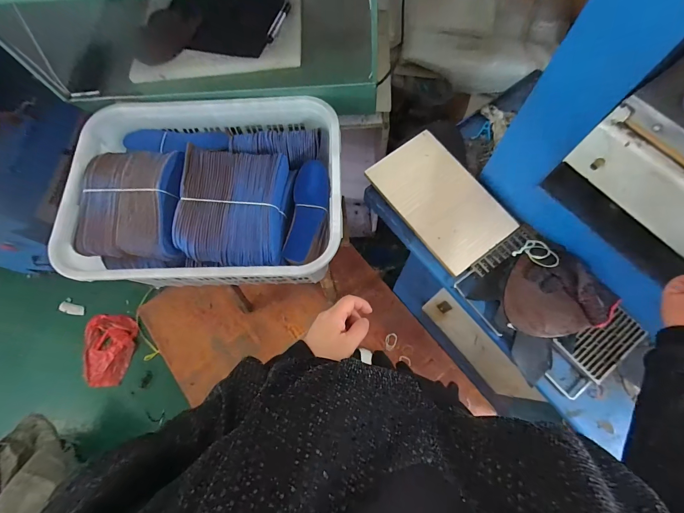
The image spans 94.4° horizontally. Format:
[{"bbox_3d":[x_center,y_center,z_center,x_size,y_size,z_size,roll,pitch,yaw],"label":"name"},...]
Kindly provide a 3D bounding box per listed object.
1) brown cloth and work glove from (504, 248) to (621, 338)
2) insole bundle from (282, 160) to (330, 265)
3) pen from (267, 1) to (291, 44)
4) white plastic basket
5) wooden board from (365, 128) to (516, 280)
[{"bbox_3d":[0.409,0.063,0.606,0.183,0.054,0.169,-6,70,0],"label":"brown cloth and work glove"},{"bbox_3d":[-0.075,-0.097,0.747,0.086,0.068,0.246,6,71,4],"label":"insole bundle"},{"bbox_3d":[-0.147,-0.553,0.746,0.016,0.015,0.141,14,71,7],"label":"pen"},{"bbox_3d":[-0.313,-0.155,0.735,0.586,0.206,0.438,0,70,2],"label":"white plastic basket"},{"bbox_3d":[0.214,-0.128,0.700,0.185,0.023,0.303,-37,73,-11],"label":"wooden board"}]

